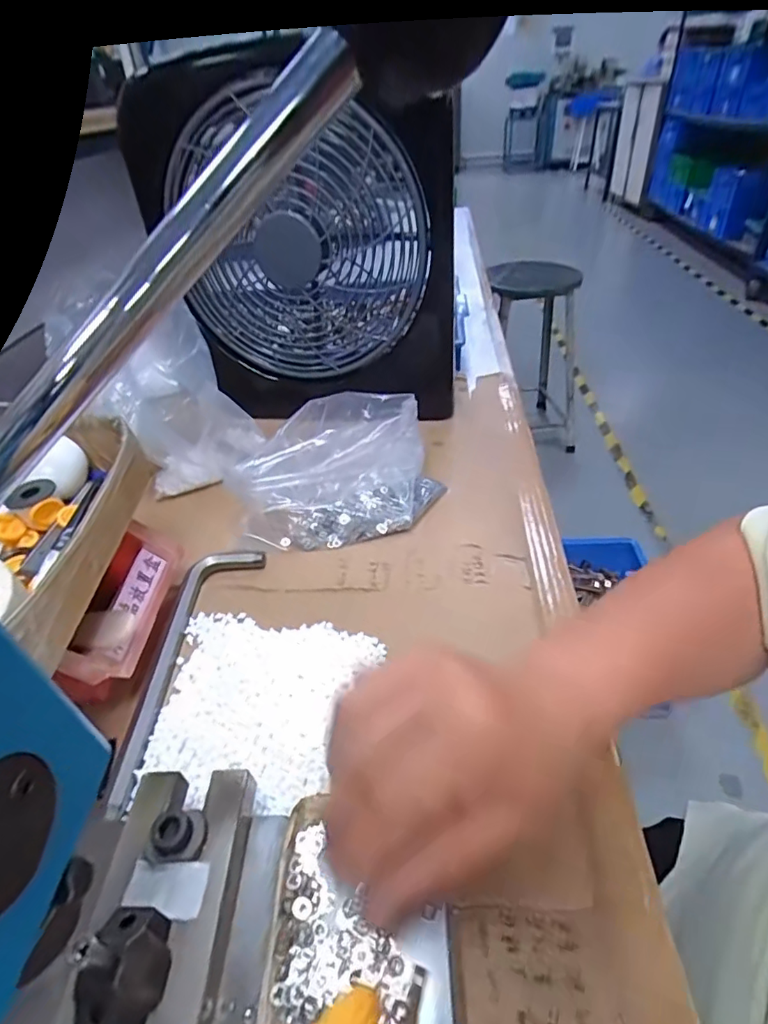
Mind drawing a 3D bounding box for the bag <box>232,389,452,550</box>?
[{"bbox_3d":[-0.037,-0.042,0.464,0.166,0.074,0.120,-6,39,-2],"label":"bag"}]

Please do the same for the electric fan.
[{"bbox_3d":[-0.073,-0.247,0.531,0.287,0.317,0.059,5,39,11],"label":"electric fan"}]

